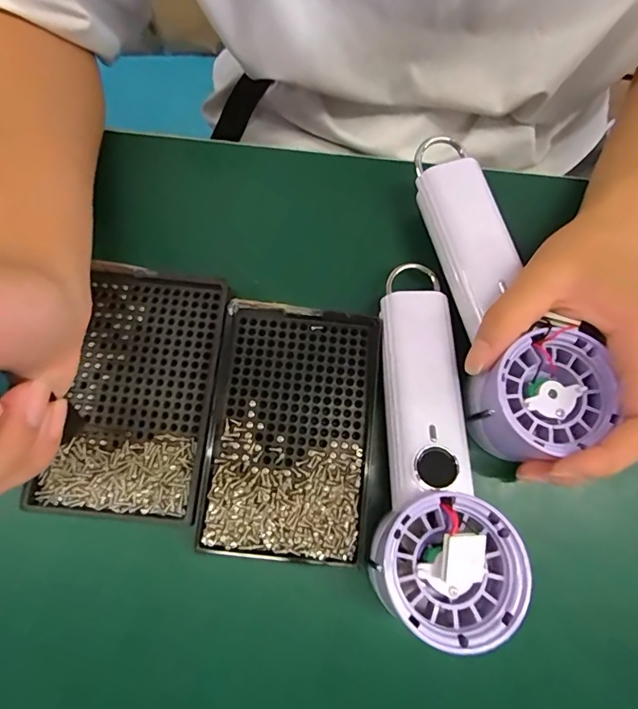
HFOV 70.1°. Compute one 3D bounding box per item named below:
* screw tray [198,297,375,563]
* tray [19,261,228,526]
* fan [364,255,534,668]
[{"bbox_3d":[-0.016,0.040,0.255,0.088,0.011,0.136,5,77,-1],"label":"screw tray"},{"bbox_3d":[-0.101,0.020,0.257,0.083,0.011,0.137,8,77,0],"label":"tray"},{"bbox_3d":[0.059,0.038,0.239,0.065,0.045,0.197,-1,63,-2],"label":"fan"}]

